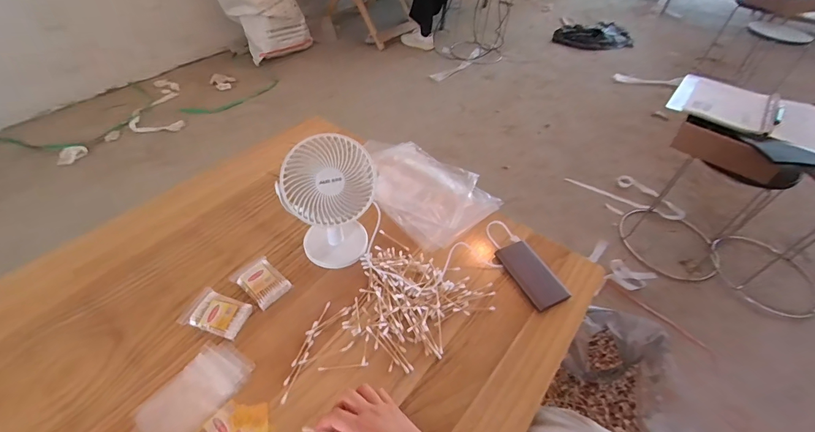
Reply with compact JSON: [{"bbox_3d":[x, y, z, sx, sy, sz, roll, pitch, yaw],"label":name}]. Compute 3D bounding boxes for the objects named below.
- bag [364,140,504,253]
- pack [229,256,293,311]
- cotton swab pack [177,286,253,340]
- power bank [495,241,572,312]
[{"bbox_3d":[0.028,-0.072,0.820,0.225,0.032,0.305,-31,56,-30],"label":"bag"},{"bbox_3d":[-0.243,0.107,0.627,0.094,0.019,0.061,33,52,24],"label":"pack"},{"bbox_3d":[-0.295,0.153,0.586,0.089,0.017,0.062,18,48,12],"label":"cotton swab pack"},{"bbox_3d":[0.219,0.101,0.666,0.068,0.013,0.132,-19,51,-21],"label":"power bank"}]

